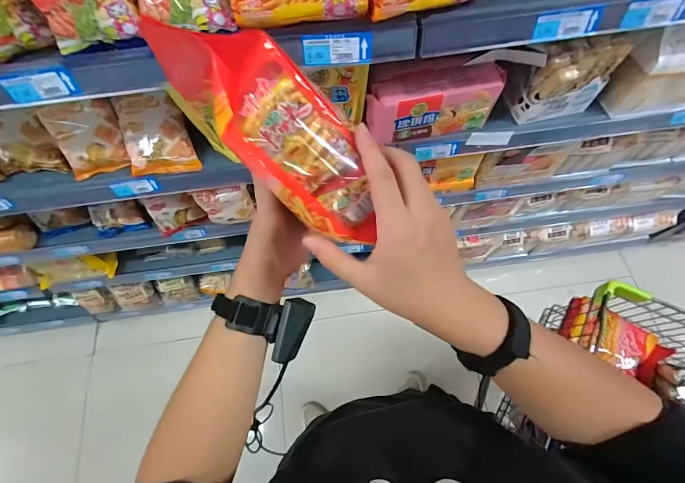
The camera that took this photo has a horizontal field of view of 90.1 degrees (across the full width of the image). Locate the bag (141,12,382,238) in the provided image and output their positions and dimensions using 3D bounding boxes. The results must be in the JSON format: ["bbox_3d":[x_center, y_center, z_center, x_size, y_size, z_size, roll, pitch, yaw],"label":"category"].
[{"bbox_3d":[-0.042,-0.081,0.261,0.071,0.033,0.202,-48,109,-18],"label":"bag"}]

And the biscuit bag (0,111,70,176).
[{"bbox_3d":[-0.656,-0.198,0.700,0.131,0.112,0.066,2,66,2],"label":"biscuit bag"}]

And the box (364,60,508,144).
[{"bbox_3d":[0.180,-0.280,0.695,0.254,0.127,0.068,-12,66,-4],"label":"box"}]

